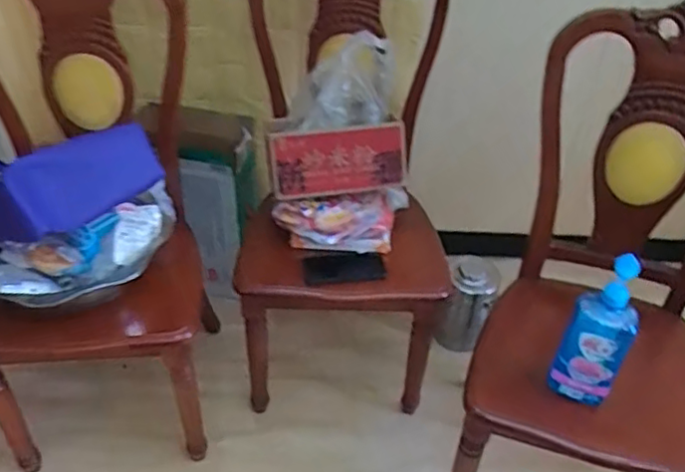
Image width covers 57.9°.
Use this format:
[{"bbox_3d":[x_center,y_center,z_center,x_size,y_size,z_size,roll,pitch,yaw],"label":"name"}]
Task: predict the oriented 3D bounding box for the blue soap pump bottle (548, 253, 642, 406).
[{"bbox_3d":[0.403,0.154,0.968,0.088,0.261,0.066,24,45,23],"label":"blue soap pump bottle"}]

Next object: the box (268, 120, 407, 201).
[{"bbox_3d":[-0.006,-0.154,1.264,0.273,0.141,0.042,-5,33,-5],"label":"box"}]

